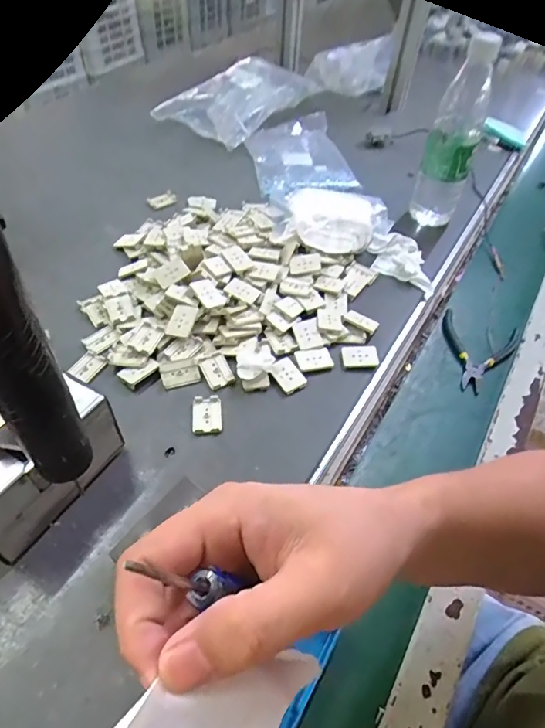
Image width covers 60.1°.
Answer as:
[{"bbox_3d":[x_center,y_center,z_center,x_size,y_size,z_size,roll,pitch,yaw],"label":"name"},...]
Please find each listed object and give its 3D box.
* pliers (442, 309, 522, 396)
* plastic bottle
[{"bbox_3d":[0.250,-0.015,0.573,0.092,0.011,0.120,19,53,11],"label":"pliers"},{"bbox_3d":[0.235,-0.287,0.613,0.066,0.223,0.057,24,52,15],"label":"plastic bottle"}]

